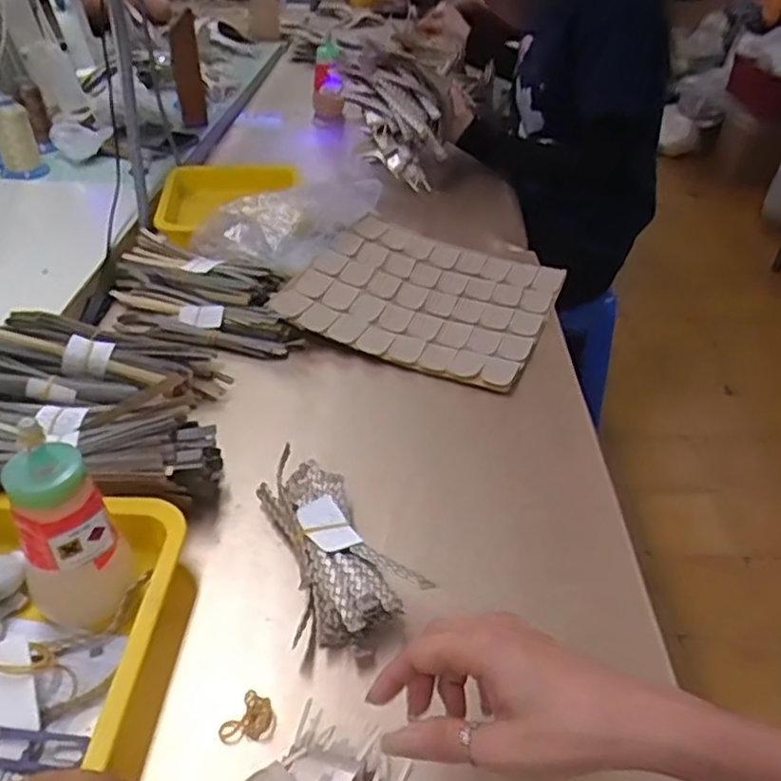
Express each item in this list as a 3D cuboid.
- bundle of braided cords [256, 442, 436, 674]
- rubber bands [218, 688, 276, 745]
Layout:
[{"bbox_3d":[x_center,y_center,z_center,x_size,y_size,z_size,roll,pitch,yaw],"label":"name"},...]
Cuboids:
[{"bbox_3d":[-0.054,0.114,0.520,0.082,0.046,0.178,-17,41,-25],"label":"bundle of braided cords"},{"bbox_3d":[-0.086,0.204,0.430,0.028,0.008,0.033,22,41,24],"label":"rubber bands"}]

